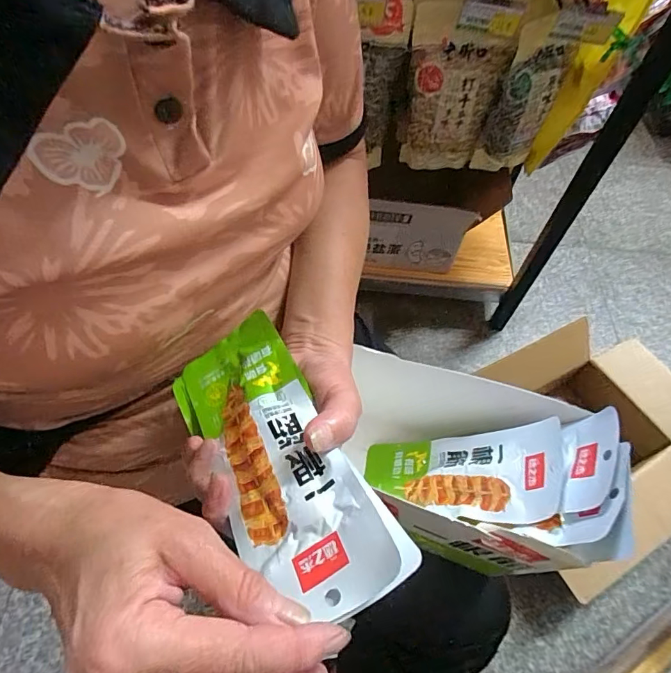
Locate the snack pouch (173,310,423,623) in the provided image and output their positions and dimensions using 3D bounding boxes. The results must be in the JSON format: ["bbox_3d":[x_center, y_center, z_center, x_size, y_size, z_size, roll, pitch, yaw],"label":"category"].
[{"bbox_3d":[-0.037,0.067,0.254,0.077,0.011,0.180,-37,53,1],"label":"snack pouch"}]

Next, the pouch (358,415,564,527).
[{"bbox_3d":[0.095,0.112,0.382,0.019,0.185,0.068,41,54,-28],"label":"pouch"}]

